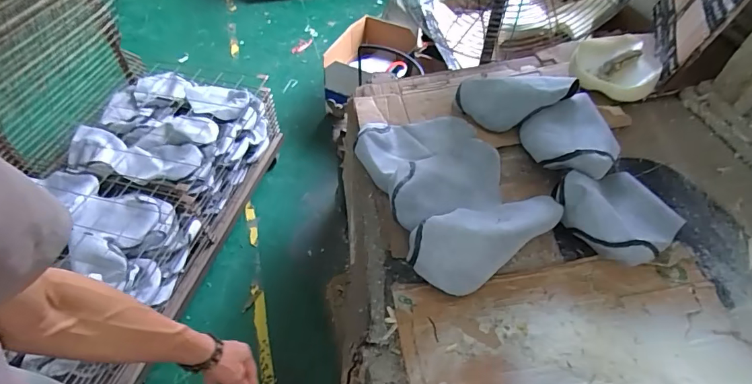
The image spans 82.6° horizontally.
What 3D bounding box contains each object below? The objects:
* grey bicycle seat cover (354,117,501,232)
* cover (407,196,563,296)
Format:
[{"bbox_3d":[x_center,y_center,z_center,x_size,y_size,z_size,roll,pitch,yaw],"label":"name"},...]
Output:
[{"bbox_3d":[0.119,-0.070,0.903,0.275,0.065,0.273,-18,53,-15],"label":"grey bicycle seat cover"},{"bbox_3d":[0.202,0.069,0.768,0.288,0.092,0.117,-28,57,-23],"label":"cover"}]

